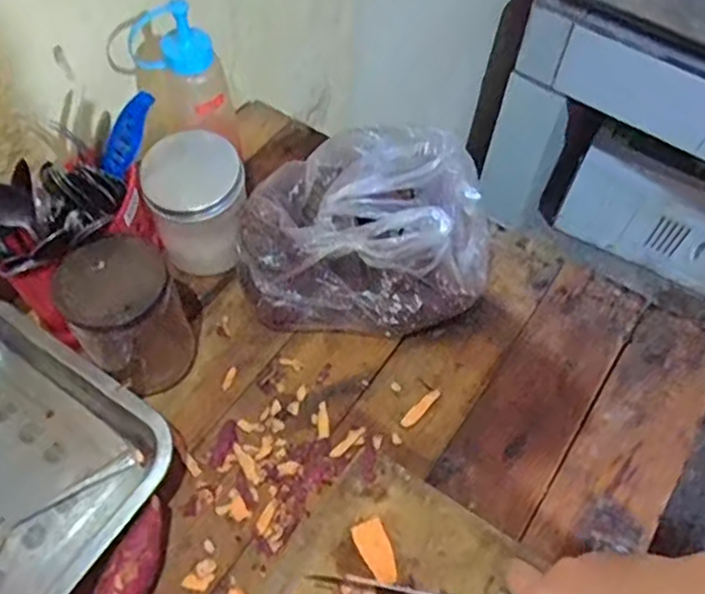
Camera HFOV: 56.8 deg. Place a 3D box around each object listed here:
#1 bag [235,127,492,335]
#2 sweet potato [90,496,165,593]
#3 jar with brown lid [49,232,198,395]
[{"bbox_3d":[0.015,-0.064,0.607,0.219,0.115,0.179,6,57,0],"label":"bag"},{"bbox_3d":[-0.162,0.206,0.468,0.037,0.039,0.111,13,57,5],"label":"sweet potato"},{"bbox_3d":[-0.179,0.018,0.531,0.085,0.130,0.070,-34,65,-22],"label":"jar with brown lid"}]

